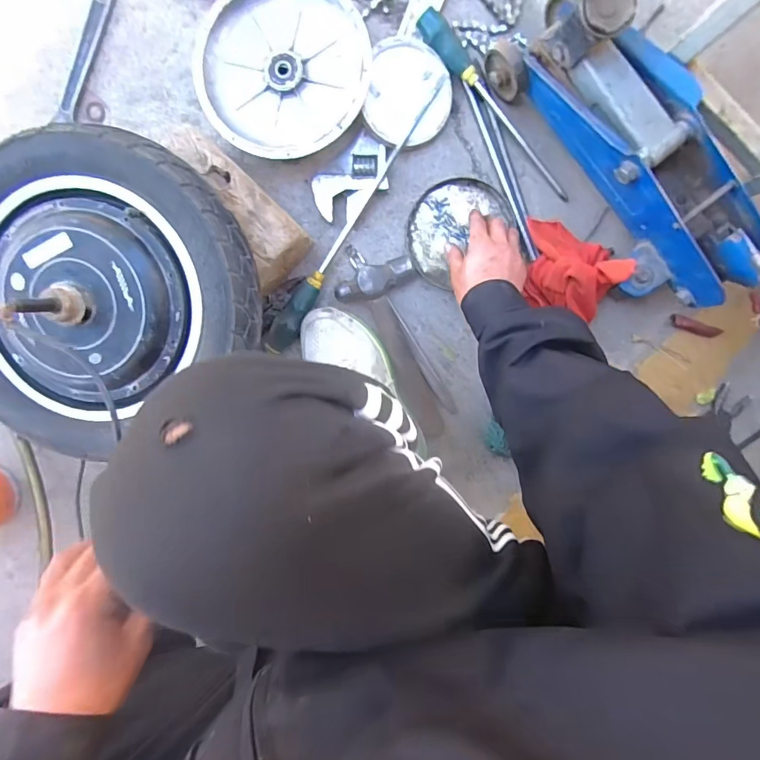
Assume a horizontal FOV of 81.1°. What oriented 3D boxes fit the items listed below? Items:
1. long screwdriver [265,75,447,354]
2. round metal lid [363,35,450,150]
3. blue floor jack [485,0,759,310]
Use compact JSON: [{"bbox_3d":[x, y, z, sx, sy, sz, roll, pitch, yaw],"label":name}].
[{"bbox_3d":[-0.041,-0.217,0.599,0.039,0.035,0.410,32,99,-5],"label":"long screwdriver"},{"bbox_3d":[0.039,-0.368,0.570,0.107,0.017,0.124,11,99,-4],"label":"round metal lid"},{"bbox_3d":[0.300,-0.271,0.529,0.147,0.148,0.394,-33,99,6],"label":"blue floor jack"}]

